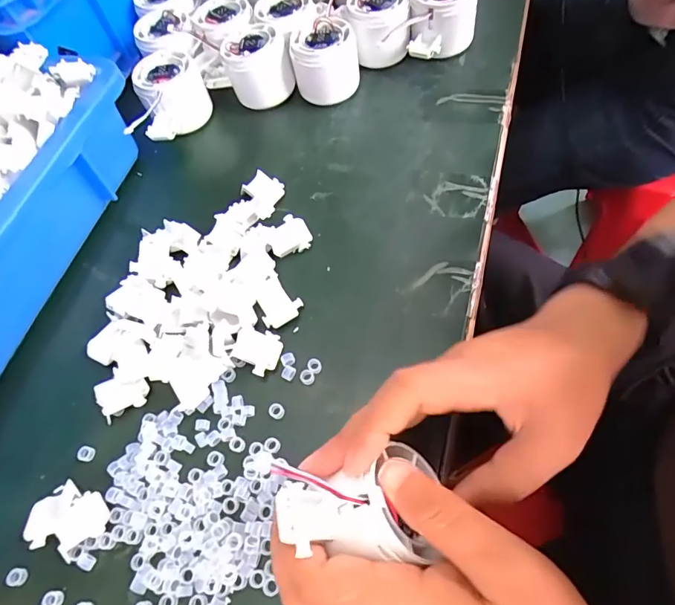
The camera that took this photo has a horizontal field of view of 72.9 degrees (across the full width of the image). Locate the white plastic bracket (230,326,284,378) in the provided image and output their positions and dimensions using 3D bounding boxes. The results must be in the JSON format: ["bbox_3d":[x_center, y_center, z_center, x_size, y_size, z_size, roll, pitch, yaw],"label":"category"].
[{"bbox_3d":[-0.054,0.032,0.305,0.031,0.005,0.029,13,63,9],"label":"white plastic bracket"}]

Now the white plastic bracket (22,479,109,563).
[{"bbox_3d":[-0.159,0.127,0.268,0.046,0.009,0.036,18,64,11],"label":"white plastic bracket"}]

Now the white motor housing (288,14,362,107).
[{"bbox_3d":[-0.012,-0.220,0.418,0.057,0.053,0.057,-10,60,2],"label":"white motor housing"}]

